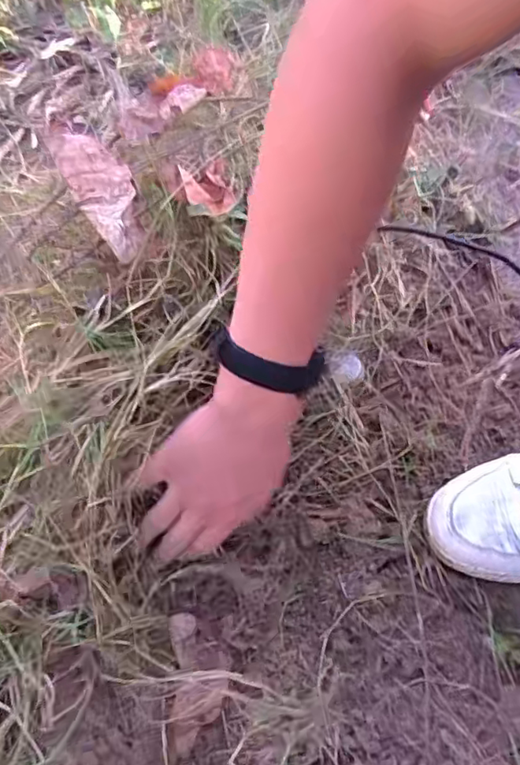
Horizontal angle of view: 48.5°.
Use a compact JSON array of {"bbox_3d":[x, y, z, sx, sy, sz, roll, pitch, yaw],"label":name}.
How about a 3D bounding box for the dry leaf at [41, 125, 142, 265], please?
[{"bbox_3d":[-0.119,-0.148,0.440,0.042,0.020,0.110,-31,95,-20],"label":"dry leaf"}]

